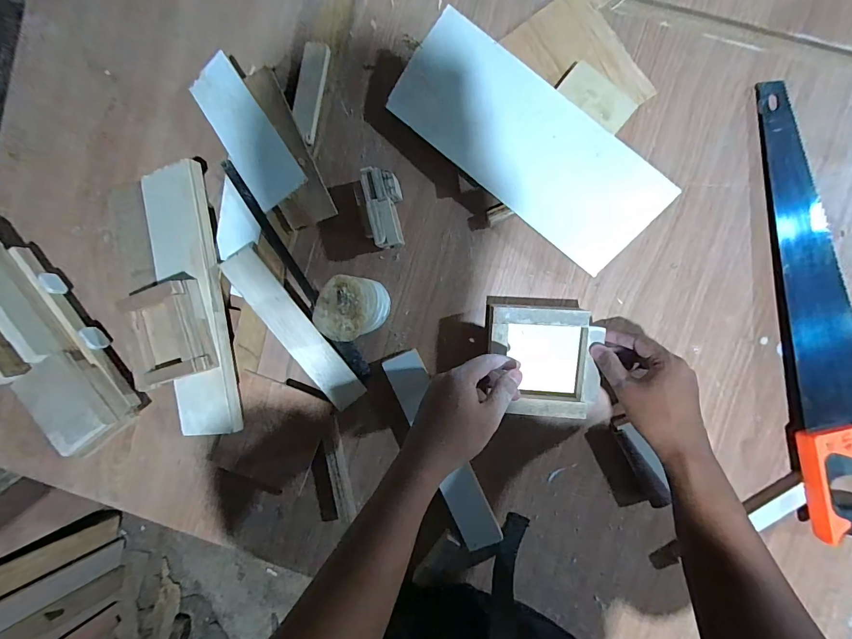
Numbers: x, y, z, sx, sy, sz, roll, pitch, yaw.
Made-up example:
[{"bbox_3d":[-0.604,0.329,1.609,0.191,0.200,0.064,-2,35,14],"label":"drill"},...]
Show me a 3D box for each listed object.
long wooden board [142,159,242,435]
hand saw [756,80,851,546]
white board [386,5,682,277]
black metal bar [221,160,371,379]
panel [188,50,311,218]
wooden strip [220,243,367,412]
[{"bbox_3d":[-0.286,-0.021,0.468,0.080,0.026,0.320,-8,92,14],"label":"long wooden board"},{"bbox_3d":[0.459,-0.006,0.426,0.122,0.036,0.523,-8,93,5],"label":"hand saw"},{"bbox_3d":[0.109,-0.190,0.424,0.305,0.006,0.119,39,113,2],"label":"white board"},{"bbox_3d":[-0.156,-0.057,0.471,0.019,0.025,0.300,-32,91,5],"label":"black metal bar"},{"bbox_3d":[-0.209,-0.216,0.447,0.068,0.005,0.170,-33,92,12],"label":"panel"},{"bbox_3d":[-0.155,0.014,0.460,0.045,0.013,0.216,-37,96,-11],"label":"wooden strip"}]

